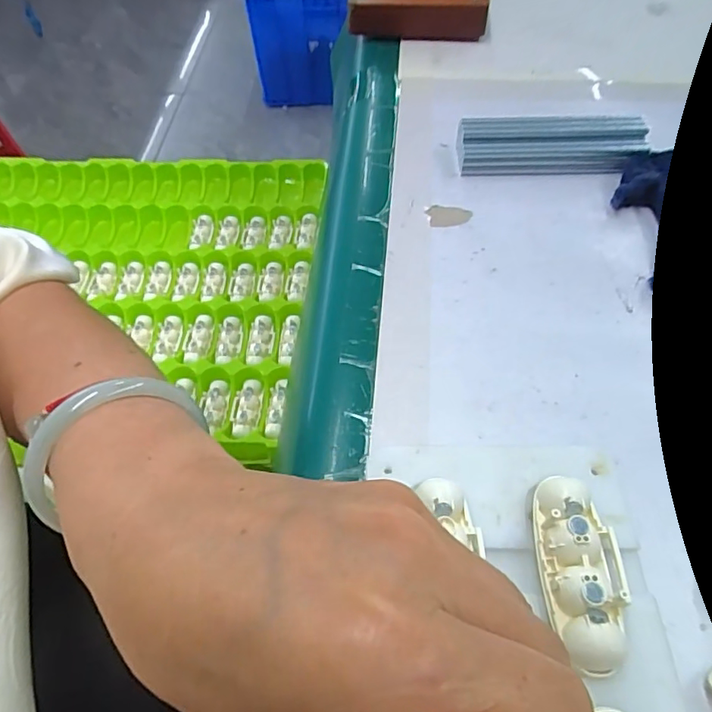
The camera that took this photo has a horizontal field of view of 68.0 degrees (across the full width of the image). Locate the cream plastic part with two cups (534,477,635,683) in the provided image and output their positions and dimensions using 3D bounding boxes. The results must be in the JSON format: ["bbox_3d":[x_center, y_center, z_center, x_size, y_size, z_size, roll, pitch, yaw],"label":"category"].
[{"bbox_3d":[0.077,0.072,0.179,0.026,0.017,0.060,-1,55,1],"label":"cream plastic part with two cups"}]

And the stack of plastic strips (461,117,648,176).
[{"bbox_3d":[0.126,-0.136,0.345,0.114,0.024,0.031,3,55,4],"label":"stack of plastic strips"}]

